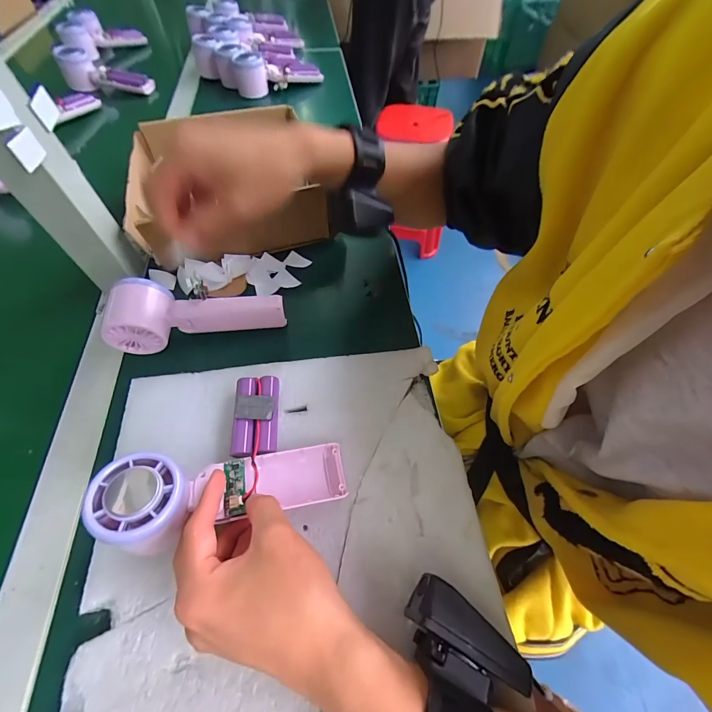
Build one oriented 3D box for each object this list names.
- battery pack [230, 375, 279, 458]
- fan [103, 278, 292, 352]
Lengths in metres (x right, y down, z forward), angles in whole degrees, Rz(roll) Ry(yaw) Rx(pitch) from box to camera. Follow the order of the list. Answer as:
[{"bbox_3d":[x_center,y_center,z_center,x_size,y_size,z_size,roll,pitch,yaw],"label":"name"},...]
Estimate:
[{"bbox_3d":[-0.083,0.051,0.289,0.035,0.023,0.067,-5,58,-2],"label":"battery pack"},{"bbox_3d":[-0.153,-0.047,0.333,0.158,0.050,0.049,-10,59,-6],"label":"fan"}]

